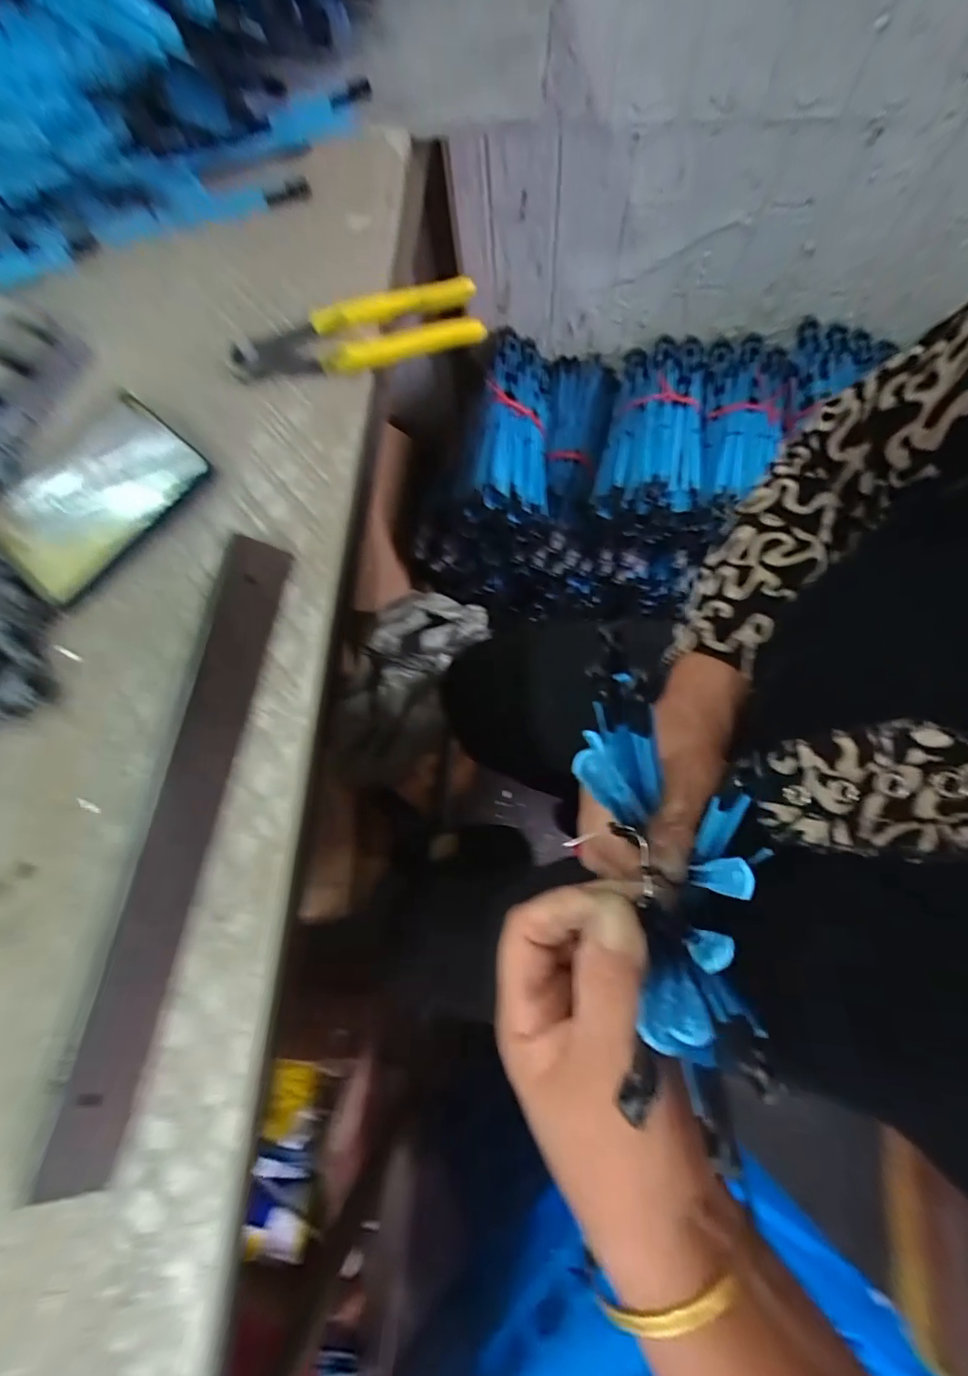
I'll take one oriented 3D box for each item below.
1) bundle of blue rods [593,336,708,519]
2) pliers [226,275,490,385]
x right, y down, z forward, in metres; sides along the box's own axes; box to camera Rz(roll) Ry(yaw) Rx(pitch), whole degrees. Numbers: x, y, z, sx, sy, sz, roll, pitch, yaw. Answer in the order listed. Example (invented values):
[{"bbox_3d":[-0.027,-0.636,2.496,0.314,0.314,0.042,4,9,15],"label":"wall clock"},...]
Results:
[{"bbox_3d":[0.234,-0.364,0.698,0.125,0.080,0.302,12,76,6],"label":"bundle of blue rods"},{"bbox_3d":[-0.085,-0.232,0.343,0.164,0.029,0.044,-12,74,0],"label":"pliers"}]

